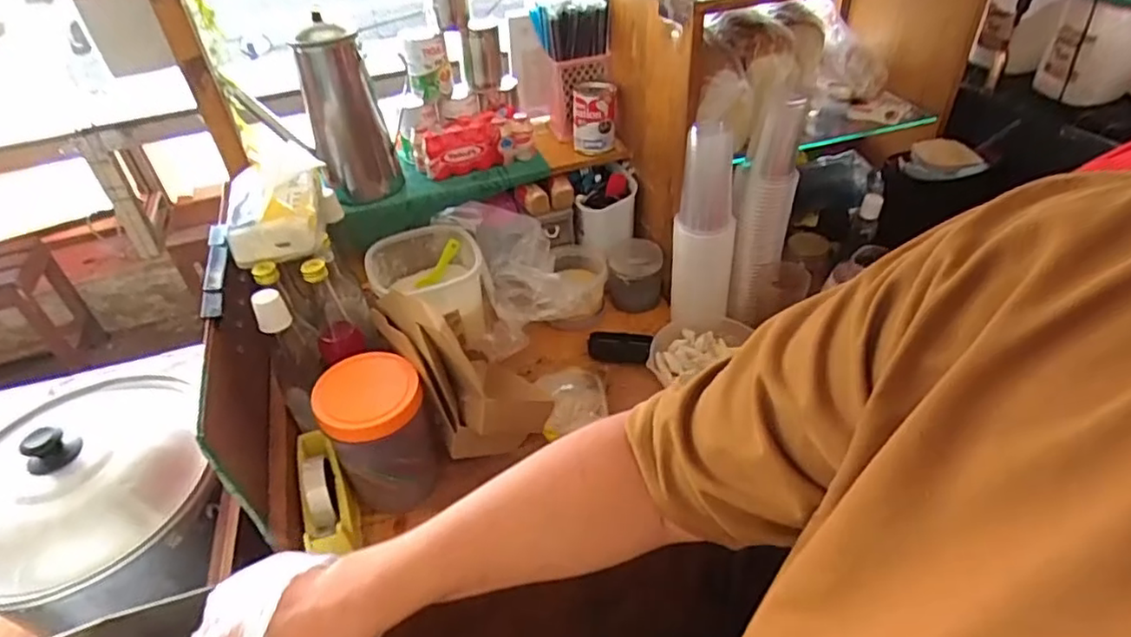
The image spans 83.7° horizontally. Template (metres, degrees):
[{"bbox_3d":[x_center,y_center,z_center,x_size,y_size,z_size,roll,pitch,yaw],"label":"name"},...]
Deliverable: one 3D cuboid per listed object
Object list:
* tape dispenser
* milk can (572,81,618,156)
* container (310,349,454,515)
[{"bbox_3d":[-0.291,0.223,0.780,0.053,0.073,0.165,-17,43,-14],"label":"tape dispenser"},{"bbox_3d":[0.048,-0.351,1.087,0.072,0.103,0.090,-3,42,1],"label":"milk can"},{"bbox_3d":[-0.224,0.144,0.797,0.126,0.165,0.120,-2,42,2],"label":"container"}]

